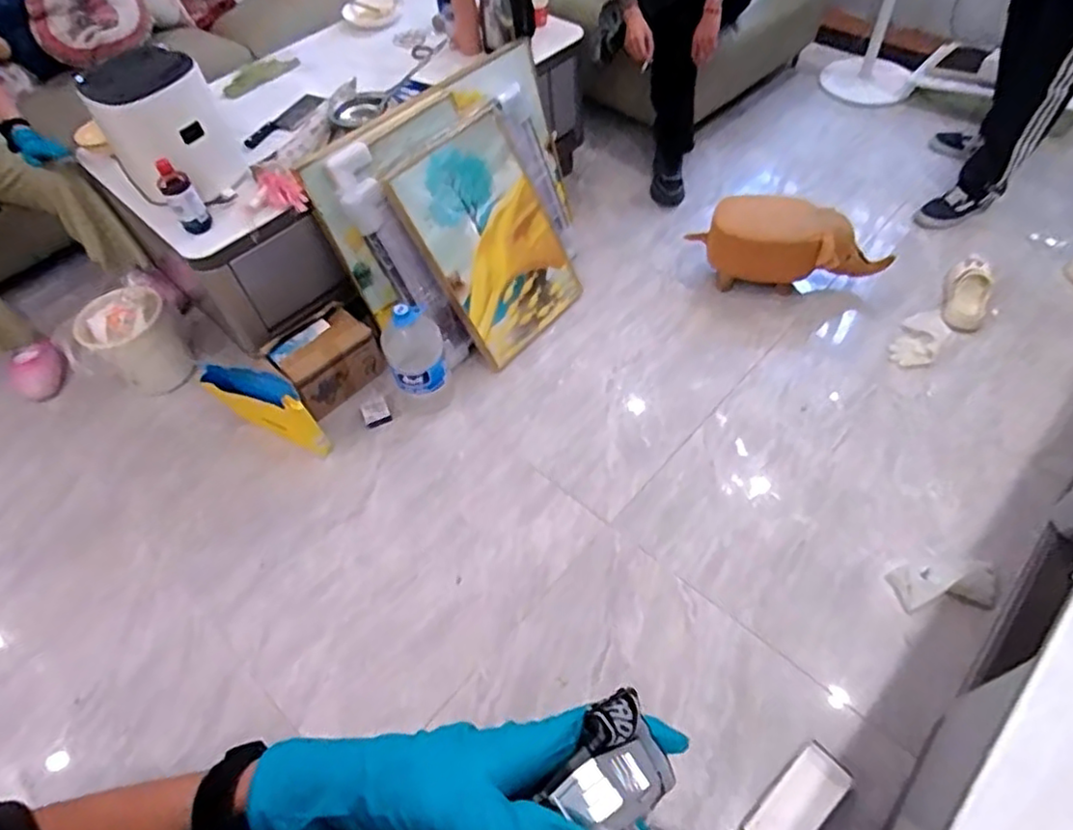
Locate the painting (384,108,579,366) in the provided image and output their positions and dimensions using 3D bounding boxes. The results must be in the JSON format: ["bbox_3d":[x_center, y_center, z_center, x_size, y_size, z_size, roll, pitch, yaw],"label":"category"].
[{"bbox_3d":[-0.114,-0.482,1.823,0.413,0.593,0.038,-45,32,-25],"label":"painting"}]

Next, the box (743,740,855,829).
[{"bbox_3d":[0.497,0.737,1.235,0.220,0.034,0.097,-38,59,-20],"label":"box"}]

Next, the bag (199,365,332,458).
[{"bbox_3d":[-0.685,-0.014,1.669,0.273,0.285,0.065,12,57,14],"label":"bag"}]

